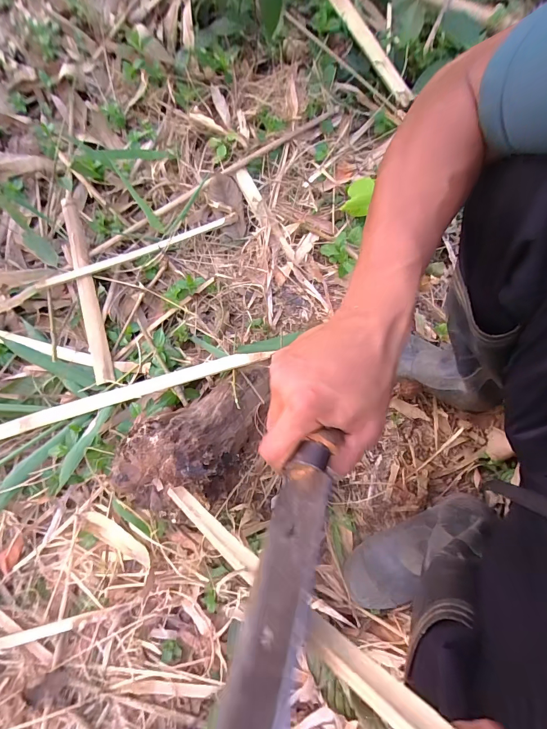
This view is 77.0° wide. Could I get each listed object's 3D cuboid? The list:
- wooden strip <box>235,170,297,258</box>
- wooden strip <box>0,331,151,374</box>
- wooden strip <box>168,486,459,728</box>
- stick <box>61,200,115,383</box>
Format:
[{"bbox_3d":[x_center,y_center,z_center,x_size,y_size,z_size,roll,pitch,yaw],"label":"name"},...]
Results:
[{"bbox_3d":[-0.018,-0.325,0.738,0.032,0.012,0.241,-25,76,-9],"label":"wooden strip"},{"bbox_3d":[-0.453,-0.038,0.647,0.454,0.013,0.028,14,74,1],"label":"wooden strip"},{"bbox_3d":[-0.005,0.139,0.222,0.018,0.375,0.010,28,74,-30],"label":"wooden strip"},{"bbox_3d":[-0.378,-0.161,0.686,0.036,0.021,0.424,-18,75,-8],"label":"stick"}]

